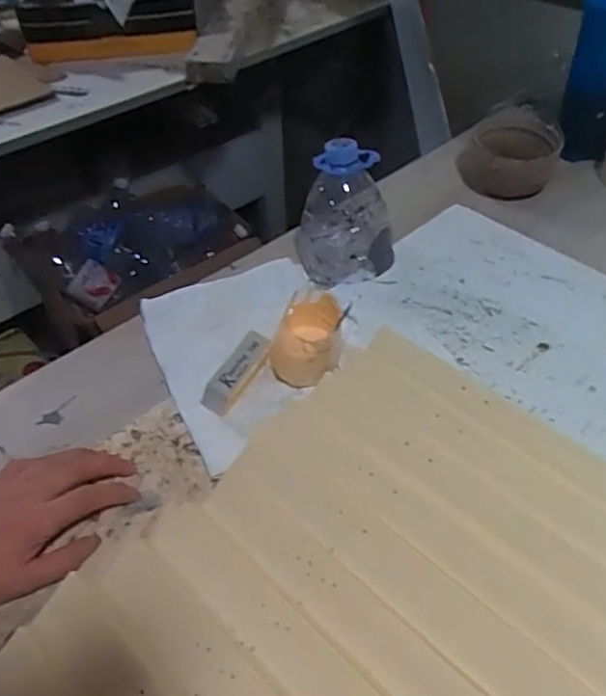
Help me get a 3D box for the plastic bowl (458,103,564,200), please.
[{"bbox_3d":[0.242,-0.230,0.739,0.111,0.066,0.095,13,48,14],"label":"plastic bowl"}]

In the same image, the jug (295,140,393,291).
[{"bbox_3d":[0.040,-0.137,0.620,0.092,0.111,0.085,-11,46,-8],"label":"jug"}]

